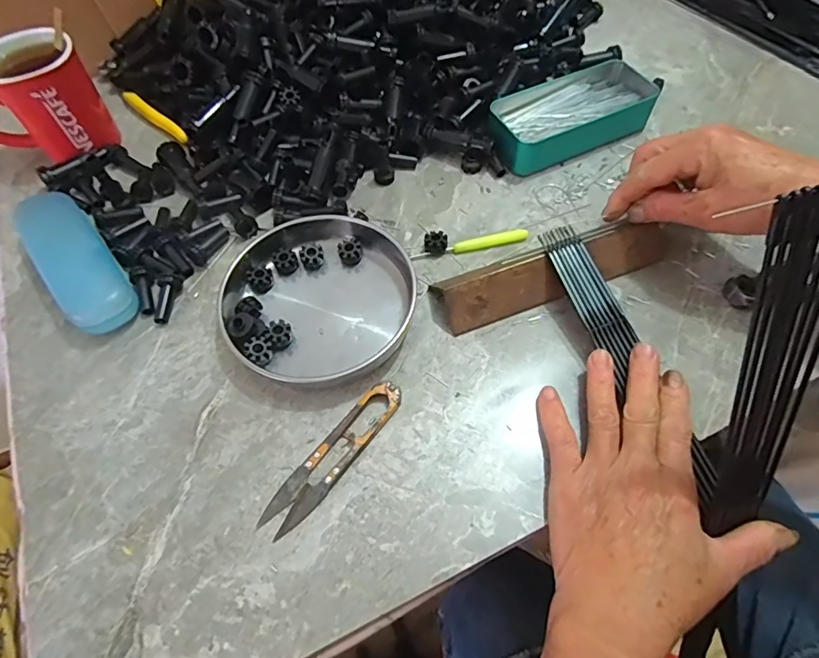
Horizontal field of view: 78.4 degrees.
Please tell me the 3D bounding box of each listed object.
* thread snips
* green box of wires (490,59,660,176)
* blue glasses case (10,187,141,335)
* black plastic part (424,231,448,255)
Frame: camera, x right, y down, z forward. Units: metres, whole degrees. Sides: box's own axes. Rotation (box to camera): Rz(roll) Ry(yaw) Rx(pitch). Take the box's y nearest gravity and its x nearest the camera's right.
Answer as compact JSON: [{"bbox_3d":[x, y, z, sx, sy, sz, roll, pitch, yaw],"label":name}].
[{"bbox_3d":[-0.048,0.081,0.325,0.025,0.010,0.116,35,65,19],"label":"thread snips"},{"bbox_3d":[0.146,-0.198,0.466,0.157,0.034,0.073,-22,62,-13],"label":"green box of wires"},{"bbox_3d":[-0.262,-0.055,0.394,0.050,0.027,0.148,-35,65,-19],"label":"blue glasses case"},{"bbox_3d":[0.021,-0.069,0.406,0.018,0.011,0.017,-1,59,-1],"label":"black plastic part"}]

